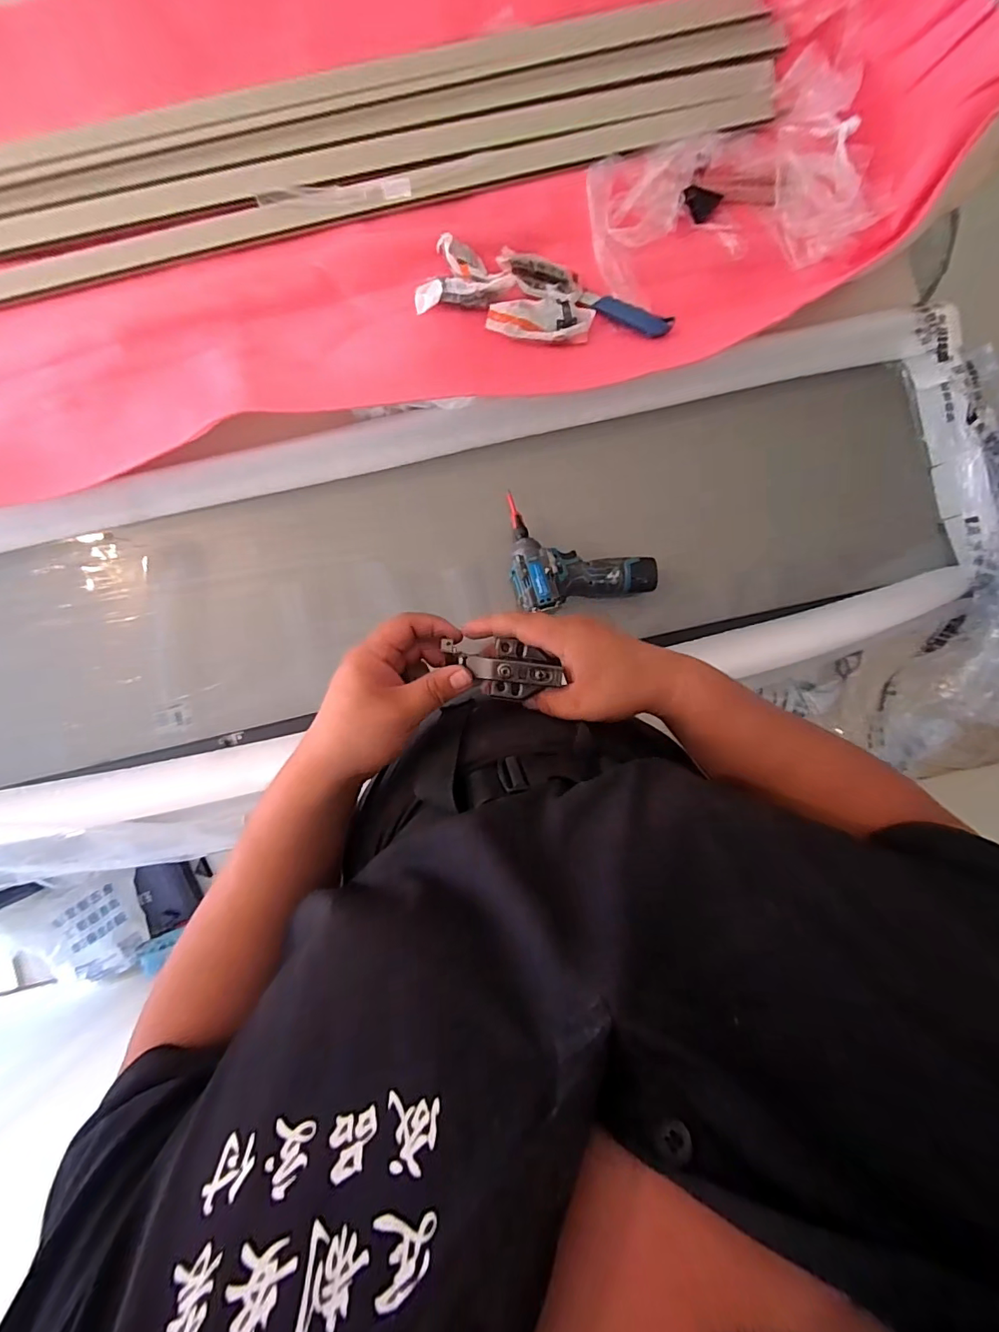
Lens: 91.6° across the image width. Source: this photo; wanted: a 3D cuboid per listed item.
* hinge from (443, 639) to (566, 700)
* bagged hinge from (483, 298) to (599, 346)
[{"bbox_3d":[0.002,0.003,0.385,0.092,0.028,0.043,10,88,4],"label":"hinge"},{"bbox_3d":[0.064,-0.488,0.692,0.158,0.025,0.058,-9,88,-16],"label":"bagged hinge"}]

